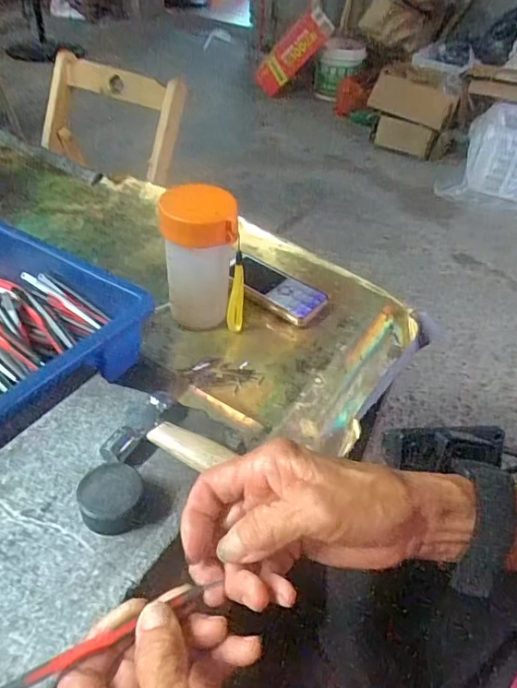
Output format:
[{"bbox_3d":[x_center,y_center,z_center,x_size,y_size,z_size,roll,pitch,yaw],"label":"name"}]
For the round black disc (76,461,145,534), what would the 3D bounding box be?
[{"bbox_3d":[-0.089,0.094,0.312,0.036,0.023,0.035,4,42,-4],"label":"round black disc"}]

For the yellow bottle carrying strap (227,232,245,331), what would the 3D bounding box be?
[{"bbox_3d":[-0.020,-0.054,0.497,0.015,0.110,0.009,1,43,-8],"label":"yellow bottle carrying strap"}]

